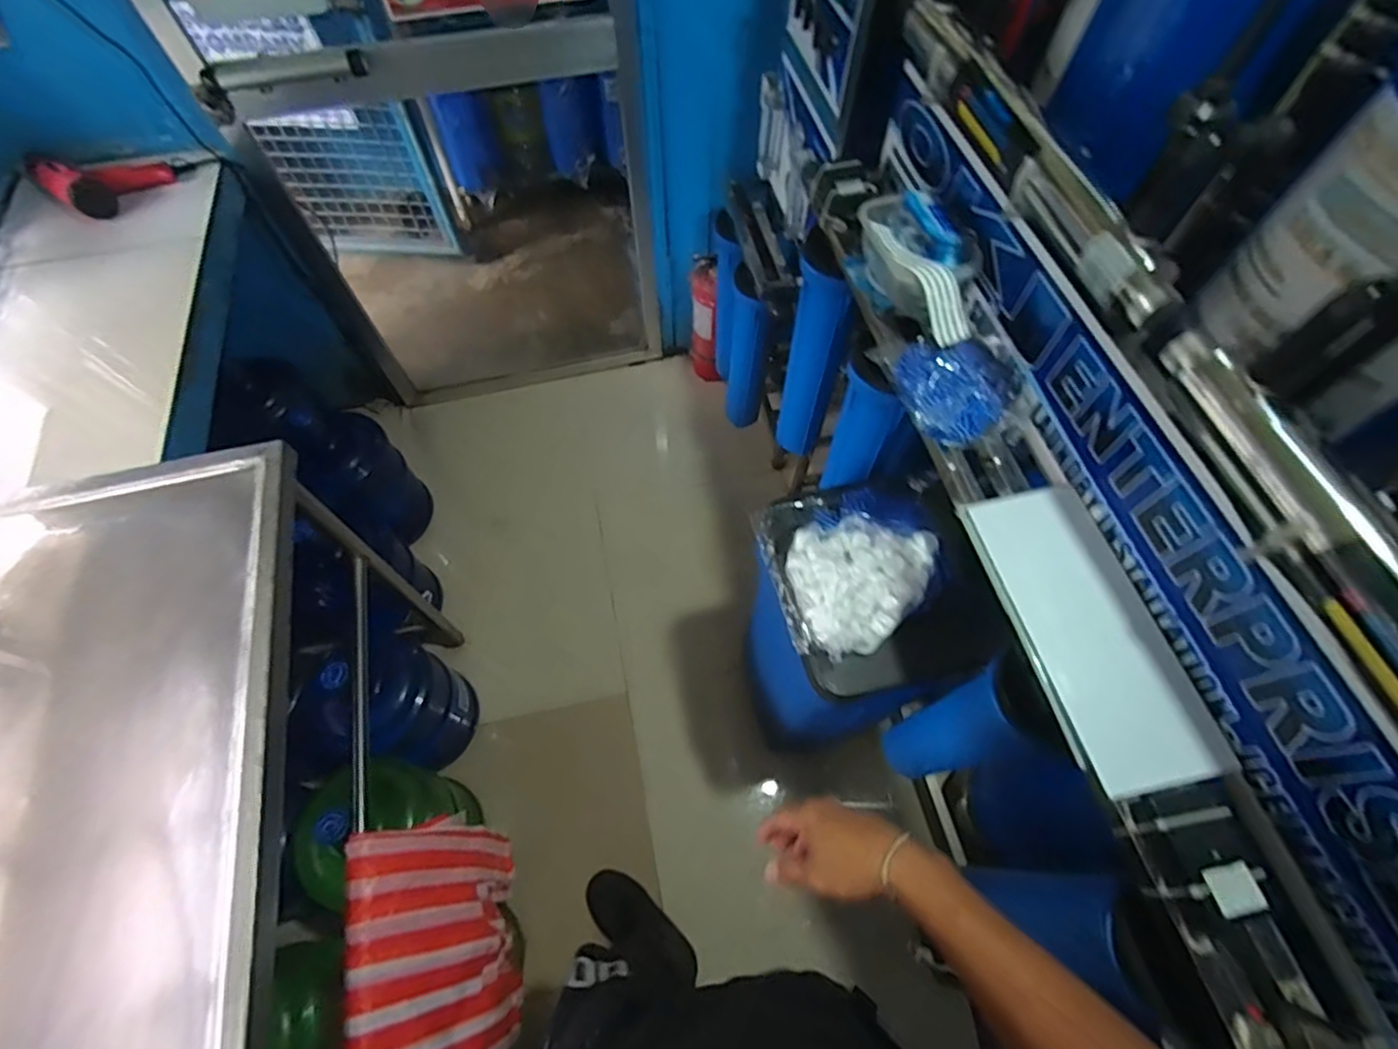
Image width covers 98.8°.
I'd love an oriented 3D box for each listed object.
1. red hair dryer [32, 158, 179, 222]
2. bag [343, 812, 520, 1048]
[{"bbox_3d":[-1.199,-0.706,1.215,0.218,0.065,0.168,-37,69,-18],"label":"red hair dryer"},{"bbox_3d":[-0.427,0.706,0.994,0.153,0.328,0.384,-12,63,-7],"label":"bag"}]

